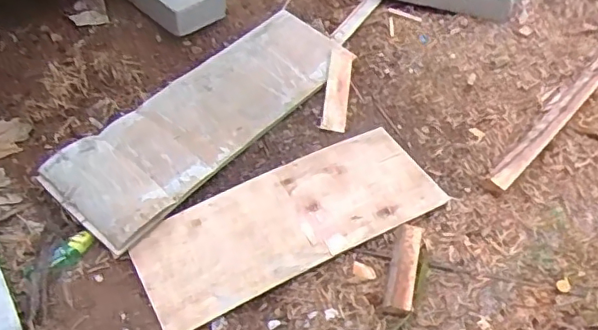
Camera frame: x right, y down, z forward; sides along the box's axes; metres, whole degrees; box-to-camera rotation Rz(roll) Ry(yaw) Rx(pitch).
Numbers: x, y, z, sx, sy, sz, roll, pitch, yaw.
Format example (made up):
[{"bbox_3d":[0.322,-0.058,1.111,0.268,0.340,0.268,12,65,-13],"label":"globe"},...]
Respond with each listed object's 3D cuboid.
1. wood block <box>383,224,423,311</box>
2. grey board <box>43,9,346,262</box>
[{"bbox_3d":[0.235,0.224,1.288,0.058,0.033,0.220,9,48,13],"label":"wood block"},{"bbox_3d":[-0.240,-0.148,1.584,0.303,0.058,0.898,40,59,16],"label":"grey board"}]

